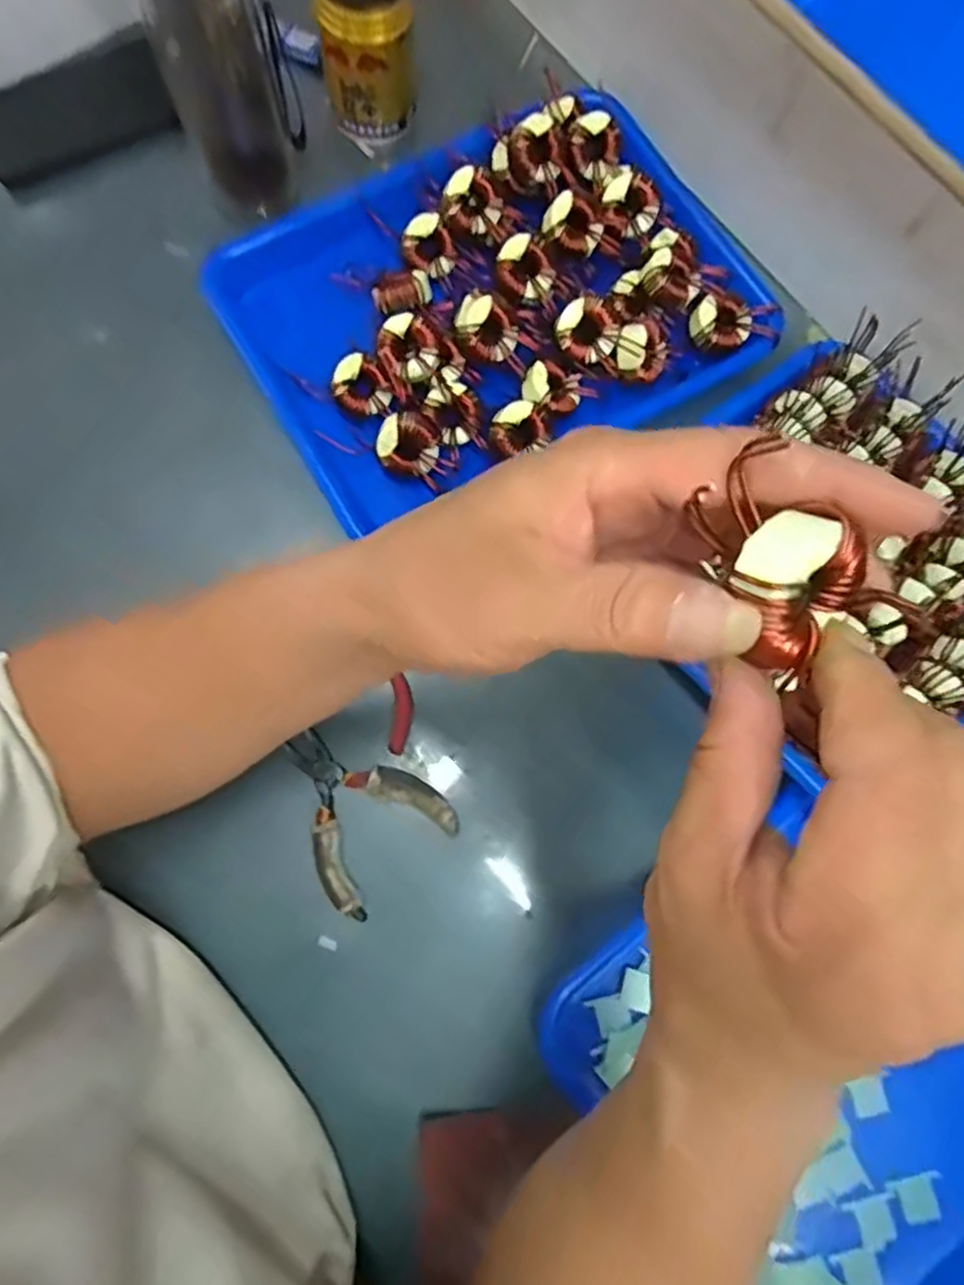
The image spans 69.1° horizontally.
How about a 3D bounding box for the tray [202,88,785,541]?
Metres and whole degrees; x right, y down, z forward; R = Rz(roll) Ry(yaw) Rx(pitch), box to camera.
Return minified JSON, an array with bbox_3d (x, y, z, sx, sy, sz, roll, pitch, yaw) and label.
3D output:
[{"bbox_3d":[0.005,-0.226,0.473,0.315,0.063,0.233,-29,79,-8],"label":"tray"}]

